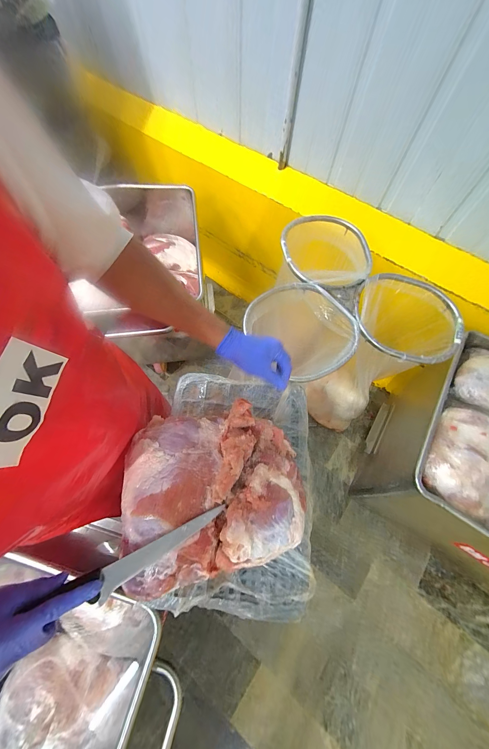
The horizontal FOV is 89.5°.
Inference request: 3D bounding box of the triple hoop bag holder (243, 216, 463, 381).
[{"bbox_3d":[0.316,-0.272,0.797,0.654,0.057,0.580,-7,66,-5],"label":"triple hoop bag holder"}]

